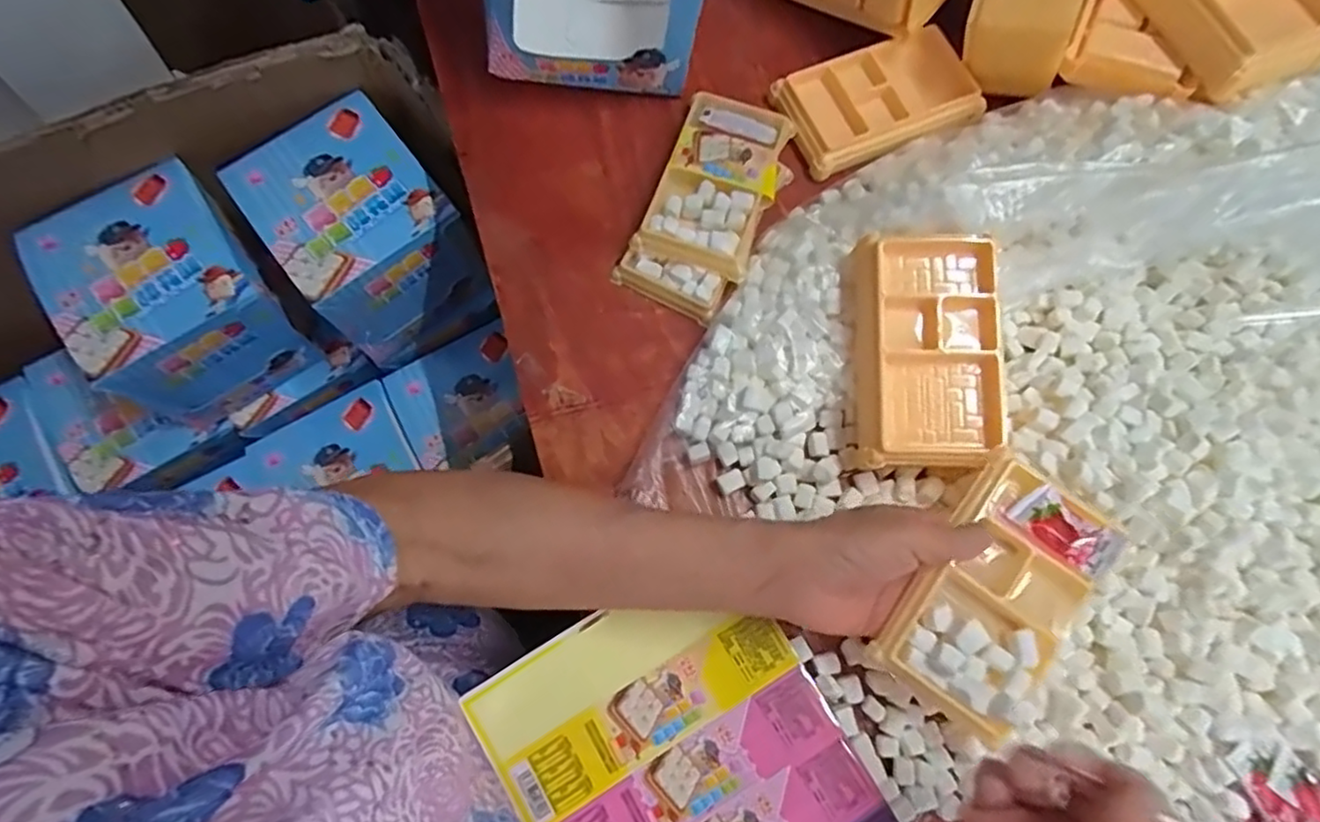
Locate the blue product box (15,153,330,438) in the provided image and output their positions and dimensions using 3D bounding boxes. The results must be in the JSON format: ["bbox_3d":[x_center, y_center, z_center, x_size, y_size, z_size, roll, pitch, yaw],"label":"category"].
[{"bbox_3d":[-0.433,-0.104,0.599,0.139,0.136,0.164,-33,76,-10],"label":"blue product box"}]

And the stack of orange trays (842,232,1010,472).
[{"bbox_3d":[0.160,-0.035,0.396,0.082,0.042,0.139,1,76,0],"label":"stack of orange trays"}]

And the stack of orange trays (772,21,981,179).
[{"bbox_3d":[0.161,-0.227,0.484,0.140,0.026,0.079,-20,74,-7],"label":"stack of orange trays"}]

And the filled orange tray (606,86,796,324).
[{"bbox_3d":[0.037,-0.147,0.453,0.080,0.027,0.162,22,76,5],"label":"filled orange tray"}]

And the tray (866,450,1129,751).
[{"bbox_3d":[0.179,0.095,0.349,0.074,0.026,0.137,34,78,8],"label":"tray"}]

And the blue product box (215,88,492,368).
[{"bbox_3d":[-0.275,-0.164,0.629,0.144,0.158,0.179,-38,77,-11],"label":"blue product box"}]

